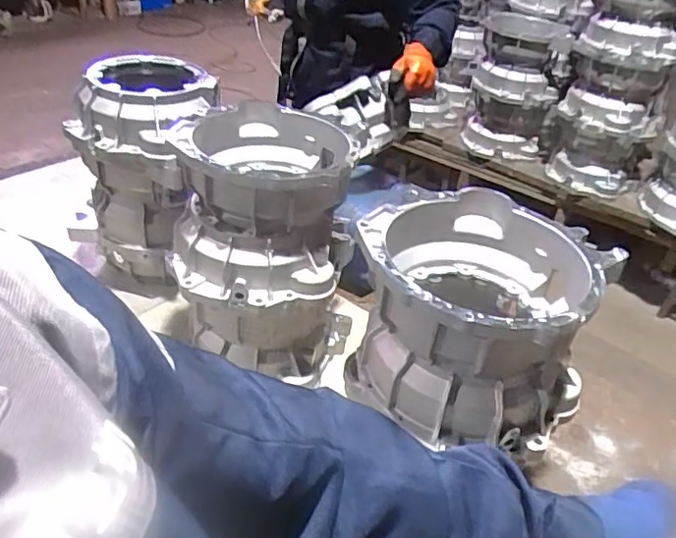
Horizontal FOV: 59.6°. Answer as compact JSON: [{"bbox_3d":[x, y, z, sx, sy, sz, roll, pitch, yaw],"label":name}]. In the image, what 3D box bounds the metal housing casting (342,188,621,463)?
[{"bbox_3d":[0.198,0.061,0.889,0.347,0.218,0.308,27,41,26],"label":"metal housing casting"}]

